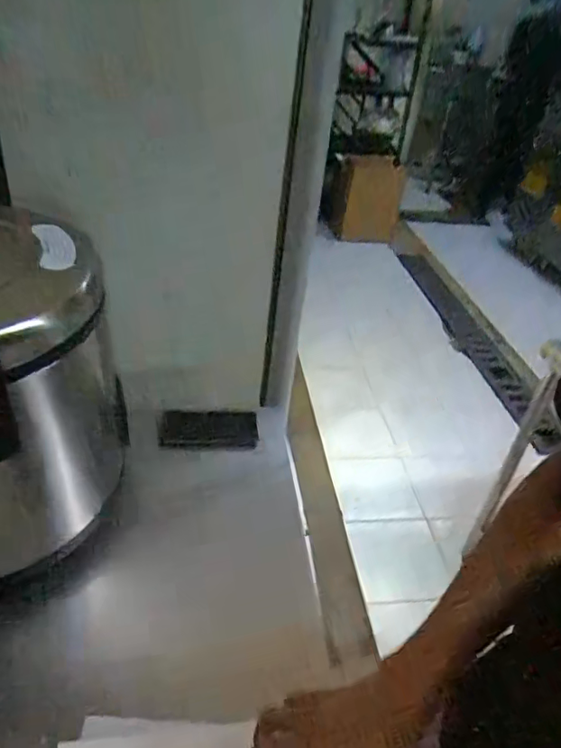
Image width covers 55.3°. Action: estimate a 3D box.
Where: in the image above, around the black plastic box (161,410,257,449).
[{"bbox_3d":[-0.118,0.092,0.896,0.162,0.022,0.069,5,66,-19],"label":"black plastic box"}]

